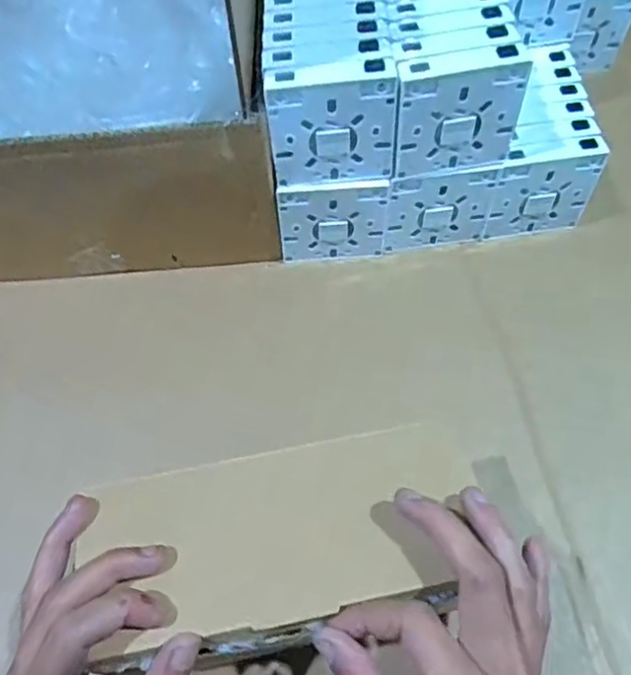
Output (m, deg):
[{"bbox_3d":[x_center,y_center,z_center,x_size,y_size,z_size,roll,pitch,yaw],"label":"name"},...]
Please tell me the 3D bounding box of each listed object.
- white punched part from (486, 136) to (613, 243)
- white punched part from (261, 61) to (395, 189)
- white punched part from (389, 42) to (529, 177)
[{"bbox_3d":[0.186,-0.120,0.506,0.083,0.084,0.022,-12,57,-3],"label":"white punched part"},{"bbox_3d":[0.012,-0.144,0.428,0.086,0.088,0.016,-6,57,0],"label":"white punched part"},{"bbox_3d":[0.098,-0.155,0.428,0.087,0.085,0.017,-9,57,-1],"label":"white punched part"}]

